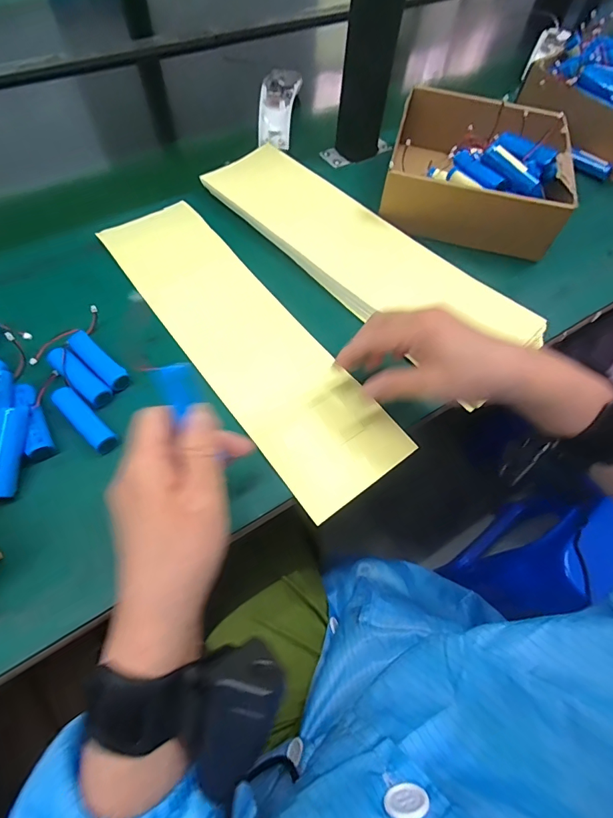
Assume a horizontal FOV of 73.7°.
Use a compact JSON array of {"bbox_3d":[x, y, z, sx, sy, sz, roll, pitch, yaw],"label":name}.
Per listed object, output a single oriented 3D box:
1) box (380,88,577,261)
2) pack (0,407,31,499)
[{"bbox_3d":[0.202,-0.288,0.491,0.191,0.077,0.206,15,61,4],"label":"box"},{"bbox_3d":[-0.227,0.032,0.311,0.017,0.014,0.068,3,75,-3],"label":"pack"}]

